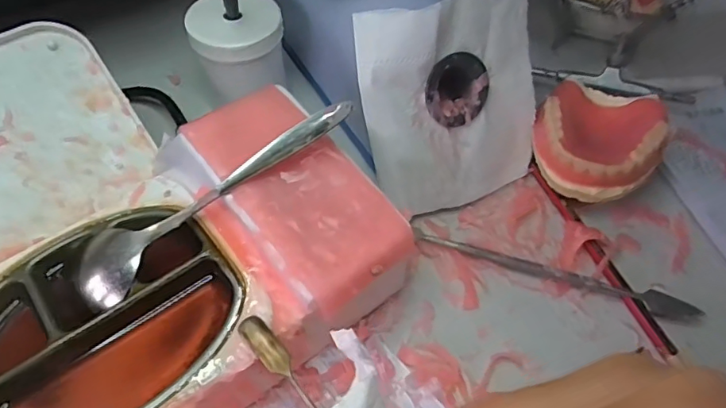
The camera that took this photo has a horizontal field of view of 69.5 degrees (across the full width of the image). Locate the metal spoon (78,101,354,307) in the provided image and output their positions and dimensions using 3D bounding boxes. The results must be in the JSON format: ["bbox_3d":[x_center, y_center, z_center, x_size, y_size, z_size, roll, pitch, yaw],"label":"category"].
[{"bbox_3d":[-0.067,-0.004,0.239,0.144,0.019,0.027,-34,62,-2],"label":"metal spoon"}]

